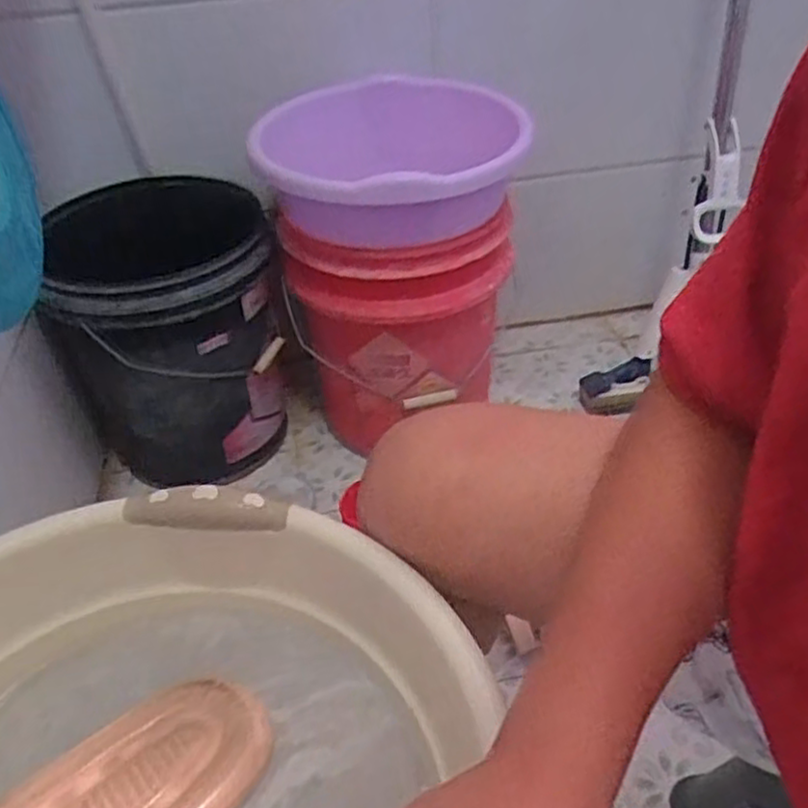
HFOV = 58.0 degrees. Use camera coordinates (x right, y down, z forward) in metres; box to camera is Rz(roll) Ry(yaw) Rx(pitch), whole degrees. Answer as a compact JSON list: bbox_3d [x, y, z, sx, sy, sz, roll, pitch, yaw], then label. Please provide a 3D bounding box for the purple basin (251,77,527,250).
[{"bbox_3d":[-0.021,-0.307,0.928,0.332,0.115,0.333,1,40,-1],"label":"purple basin"}]

